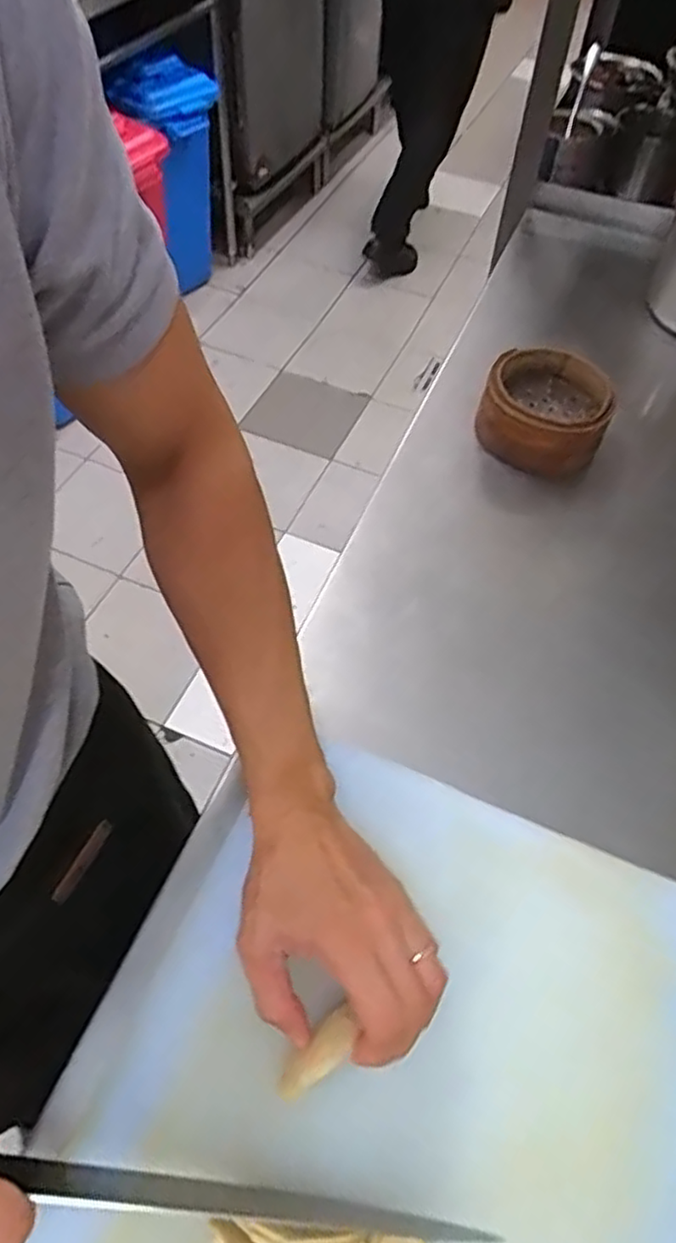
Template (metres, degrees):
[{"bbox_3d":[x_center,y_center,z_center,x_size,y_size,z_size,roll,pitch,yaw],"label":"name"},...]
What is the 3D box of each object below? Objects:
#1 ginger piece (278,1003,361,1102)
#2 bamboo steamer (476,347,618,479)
[{"bbox_3d":[-0.010,0.235,0.363,0.020,0.010,0.053,41,73,22],"label":"ginger piece"},{"bbox_3d":[0.218,-0.218,0.712,0.124,0.078,0.119,1,56,-2],"label":"bamboo steamer"}]

